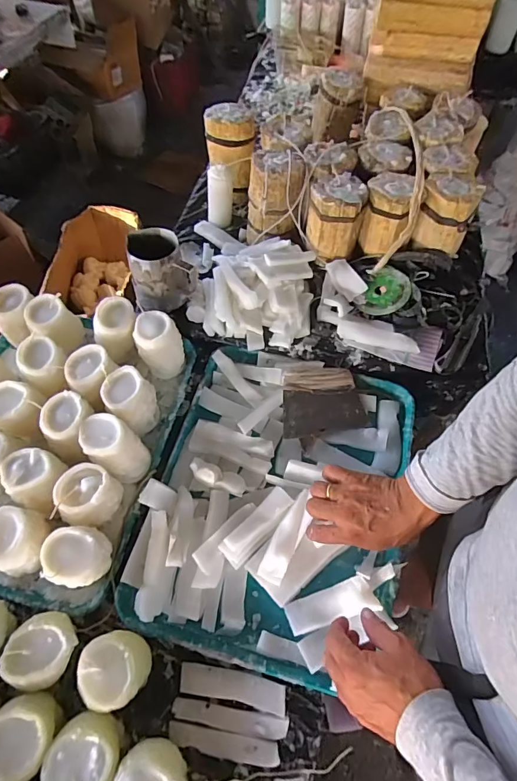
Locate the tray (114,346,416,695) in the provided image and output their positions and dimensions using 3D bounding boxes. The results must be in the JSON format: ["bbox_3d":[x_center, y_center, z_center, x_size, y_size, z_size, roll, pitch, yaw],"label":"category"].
[{"bbox_3d":[0.031,0.138,0.608,0.339,0.050,0.435,14,60,7],"label":"tray"}]

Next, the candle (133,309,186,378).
[{"bbox_3d":[-0.158,-0.069,0.686,0.065,0.104,0.066,1,60,-1],"label":"candle"}]

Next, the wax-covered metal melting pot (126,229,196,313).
[{"bbox_3d":[-0.156,-0.200,0.703,0.104,0.102,0.090,-5,60,-4],"label":"wax-covered metal melting pot"}]

